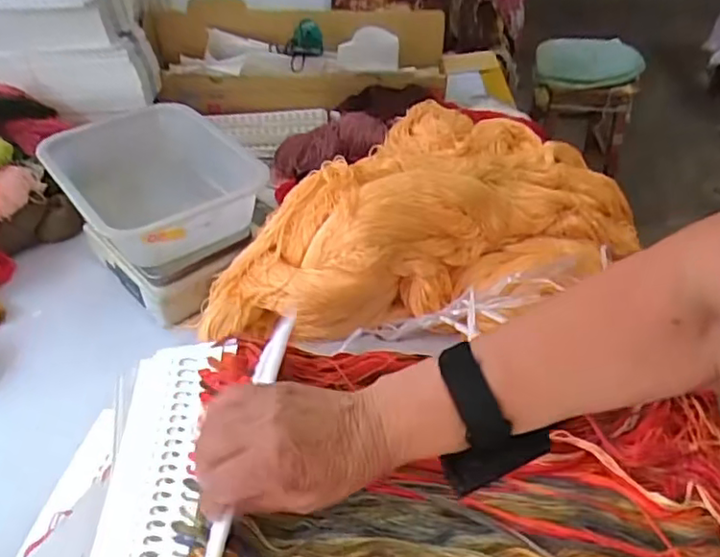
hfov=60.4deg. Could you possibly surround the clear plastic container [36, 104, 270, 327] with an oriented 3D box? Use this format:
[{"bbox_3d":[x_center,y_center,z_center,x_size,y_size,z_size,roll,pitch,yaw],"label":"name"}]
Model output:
[{"bbox_3d":[-0.254,-0.099,0.795,0.200,0.117,0.291,-27,47,-27],"label":"clear plastic container"}]

